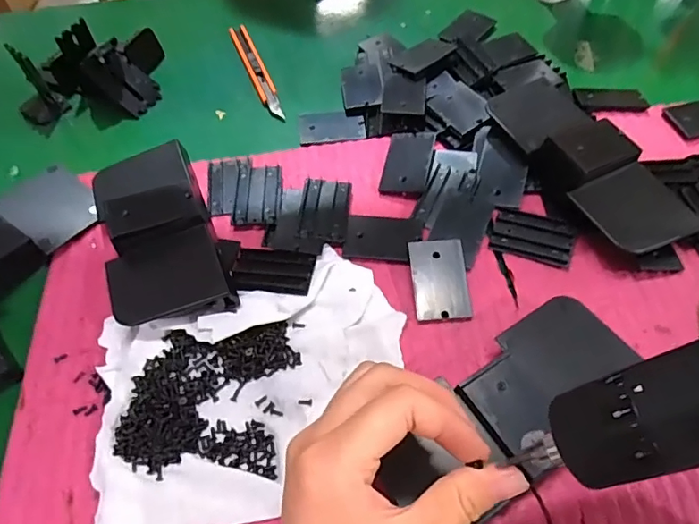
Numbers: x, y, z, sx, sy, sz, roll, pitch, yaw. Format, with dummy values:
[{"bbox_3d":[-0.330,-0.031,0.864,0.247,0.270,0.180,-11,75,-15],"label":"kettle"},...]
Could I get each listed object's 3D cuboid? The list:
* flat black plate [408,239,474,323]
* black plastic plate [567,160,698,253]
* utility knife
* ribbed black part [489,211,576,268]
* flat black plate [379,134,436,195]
[{"bbox_3d":[0.061,0.012,0.345,0.037,0.004,0.056,-4,70,-2],"label":"flat black plate"},{"bbox_3d":[0.192,-0.036,0.347,0.066,0.004,0.060,-23,66,-17],"label":"black plastic plate"},{"bbox_3d":[-0.087,-0.181,0.488,0.017,0.007,0.140,-20,58,-11],"label":"utility knife"},{"bbox_3d":[0.129,-0.017,0.365,0.053,0.010,0.033,15,58,12],"label":"ribbed black part"},{"bbox_3d":[0.045,-0.077,0.403,0.035,0.006,0.053,5,66,18],"label":"flat black plate"}]

